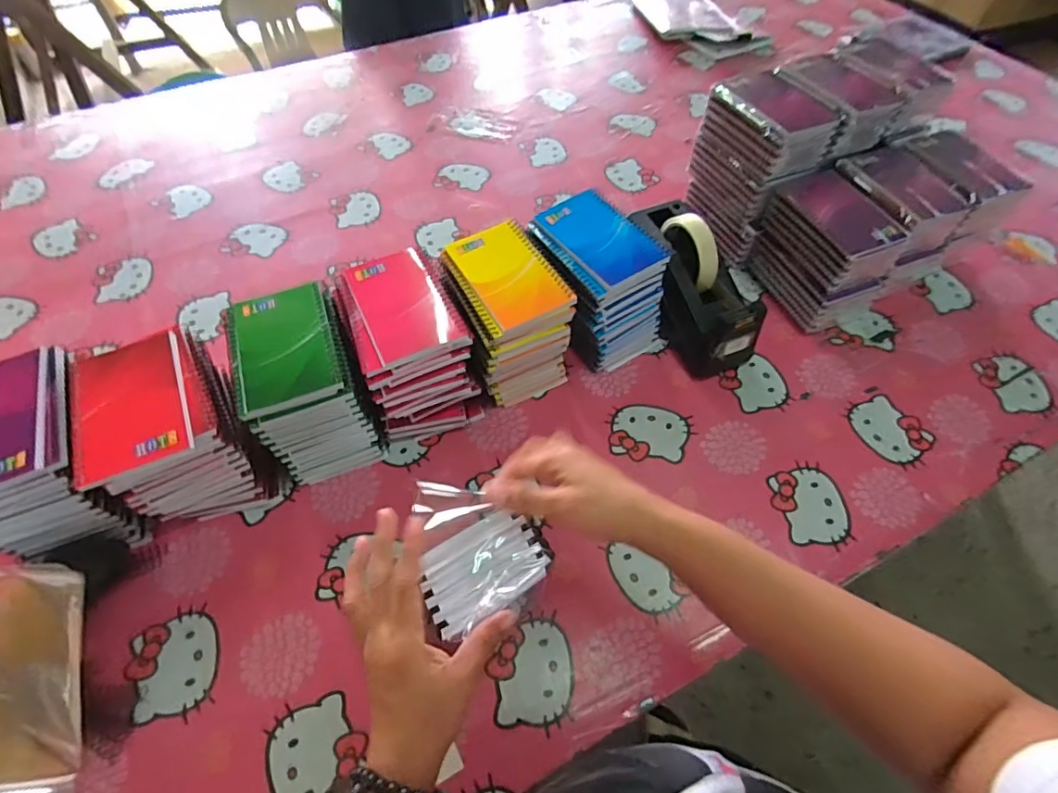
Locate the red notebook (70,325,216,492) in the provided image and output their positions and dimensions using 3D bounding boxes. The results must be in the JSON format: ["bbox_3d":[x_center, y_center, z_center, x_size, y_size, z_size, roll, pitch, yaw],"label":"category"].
[{"bbox_3d":[-0.327,0.005,0.429,0.097,0.014,0.121,-25,67,-22],"label":"red notebook"}]

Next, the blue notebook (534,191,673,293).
[{"bbox_3d":[0.076,-0.168,0.549,0.090,0.010,0.132,-33,63,-20],"label":"blue notebook"}]

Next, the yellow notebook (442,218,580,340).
[{"bbox_3d":[-0.024,-0.122,0.520,0.090,0.019,0.127,-24,60,-15],"label":"yellow notebook"}]

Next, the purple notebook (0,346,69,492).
[{"bbox_3d":[-0.434,0.021,0.420,0.094,0.014,0.131,-23,60,-15],"label":"purple notebook"}]

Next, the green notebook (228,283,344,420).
[{"bbox_3d":[-0.224,-0.046,0.470,0.086,0.012,0.126,-17,59,-11],"label":"green notebook"}]

